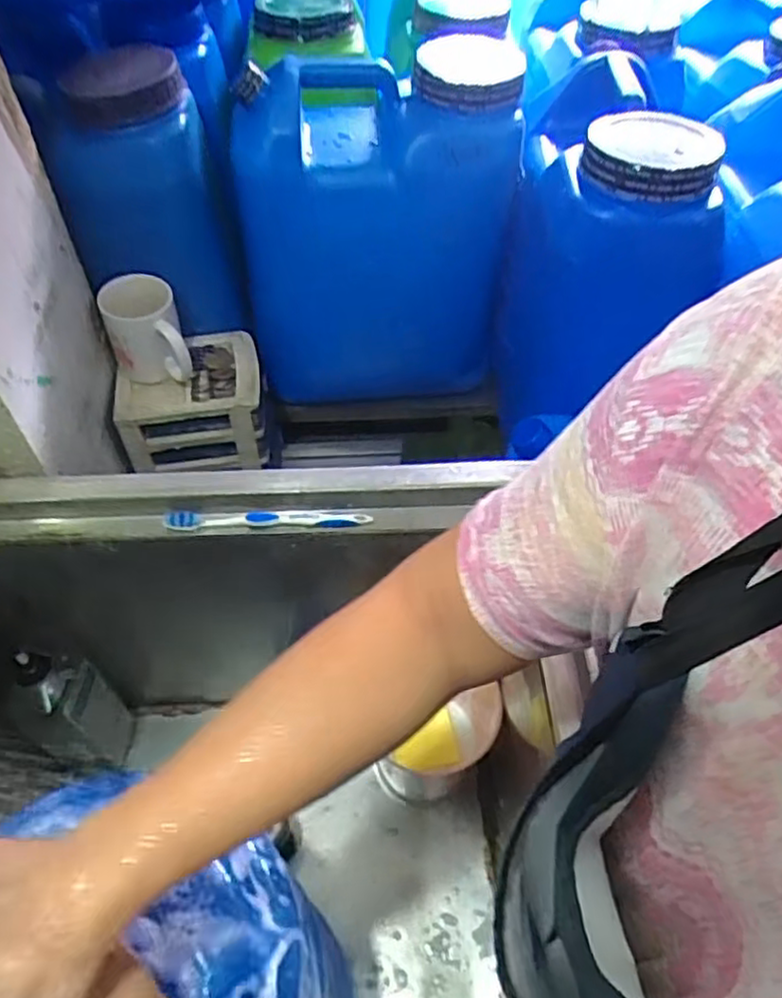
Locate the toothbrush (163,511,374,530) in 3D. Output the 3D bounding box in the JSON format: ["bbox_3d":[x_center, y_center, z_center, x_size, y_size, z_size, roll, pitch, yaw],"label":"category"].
[{"bbox_3d":[-0.106,0.017,0.600,0.175,0.011,0.013,-1,52,-2],"label":"toothbrush"}]

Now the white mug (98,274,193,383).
[{"bbox_3d":[-0.276,-0.188,0.782,0.080,0.093,0.082,-13,54,-11],"label":"white mug"}]

